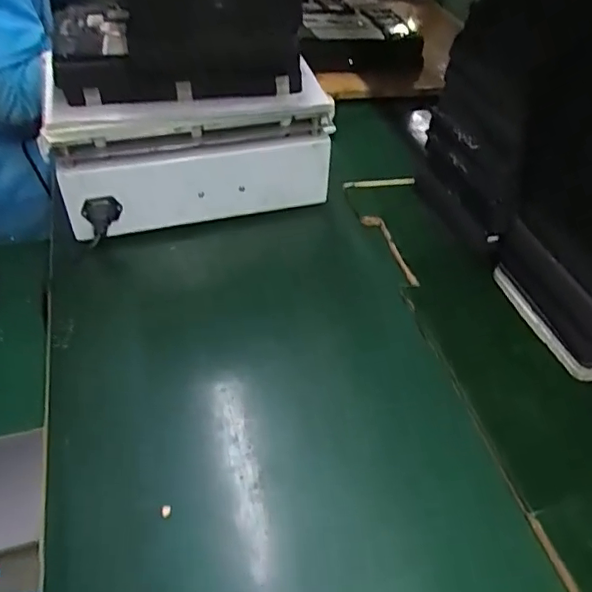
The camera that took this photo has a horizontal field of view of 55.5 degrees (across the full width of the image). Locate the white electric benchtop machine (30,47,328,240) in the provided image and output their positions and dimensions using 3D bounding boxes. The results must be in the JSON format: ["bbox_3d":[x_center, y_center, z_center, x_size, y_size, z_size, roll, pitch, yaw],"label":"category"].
[{"bbox_3d":[-0.111,-0.157,0.634,0.302,0.144,0.078,-8,45,-14],"label":"white electric benchtop machine"}]

